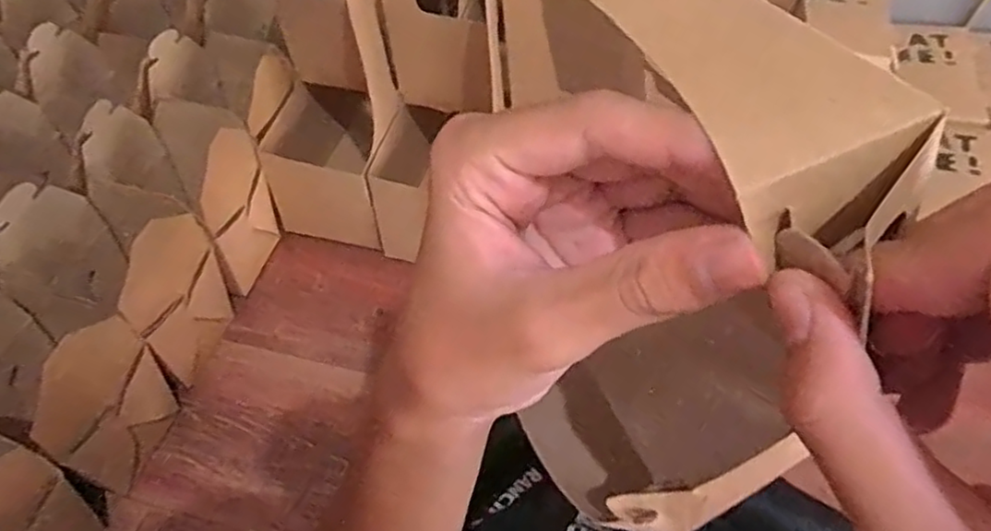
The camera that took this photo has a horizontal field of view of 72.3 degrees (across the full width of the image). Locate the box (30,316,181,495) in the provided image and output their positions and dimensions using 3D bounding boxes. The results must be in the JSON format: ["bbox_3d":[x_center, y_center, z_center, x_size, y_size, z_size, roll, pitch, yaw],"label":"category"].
[{"bbox_3d":[-0.239,0.088,0.418,0.019,0.131,0.079,6,50,9],"label":"box"}]

